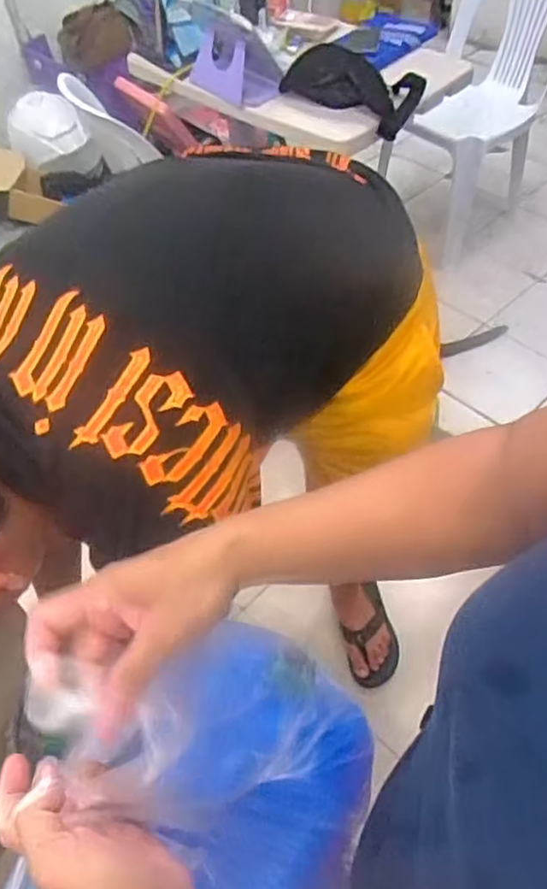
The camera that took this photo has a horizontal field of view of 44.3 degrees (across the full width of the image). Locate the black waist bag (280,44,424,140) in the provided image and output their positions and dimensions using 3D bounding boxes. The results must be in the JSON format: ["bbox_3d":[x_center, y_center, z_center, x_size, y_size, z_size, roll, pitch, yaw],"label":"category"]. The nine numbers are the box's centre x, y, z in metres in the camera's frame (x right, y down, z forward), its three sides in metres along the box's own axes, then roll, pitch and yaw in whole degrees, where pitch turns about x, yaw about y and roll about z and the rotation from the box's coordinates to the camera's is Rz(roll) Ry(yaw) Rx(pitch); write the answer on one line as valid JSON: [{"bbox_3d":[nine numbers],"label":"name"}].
[{"bbox_3d":[0.167,-0.760,1.418,0.289,0.096,0.152,17,53,-2],"label":"black waist bag"}]

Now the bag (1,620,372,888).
[{"bbox_3d":[-0.054,0.273,0.446,0.198,0.247,0.295,9,53,12],"label":"bag"}]

